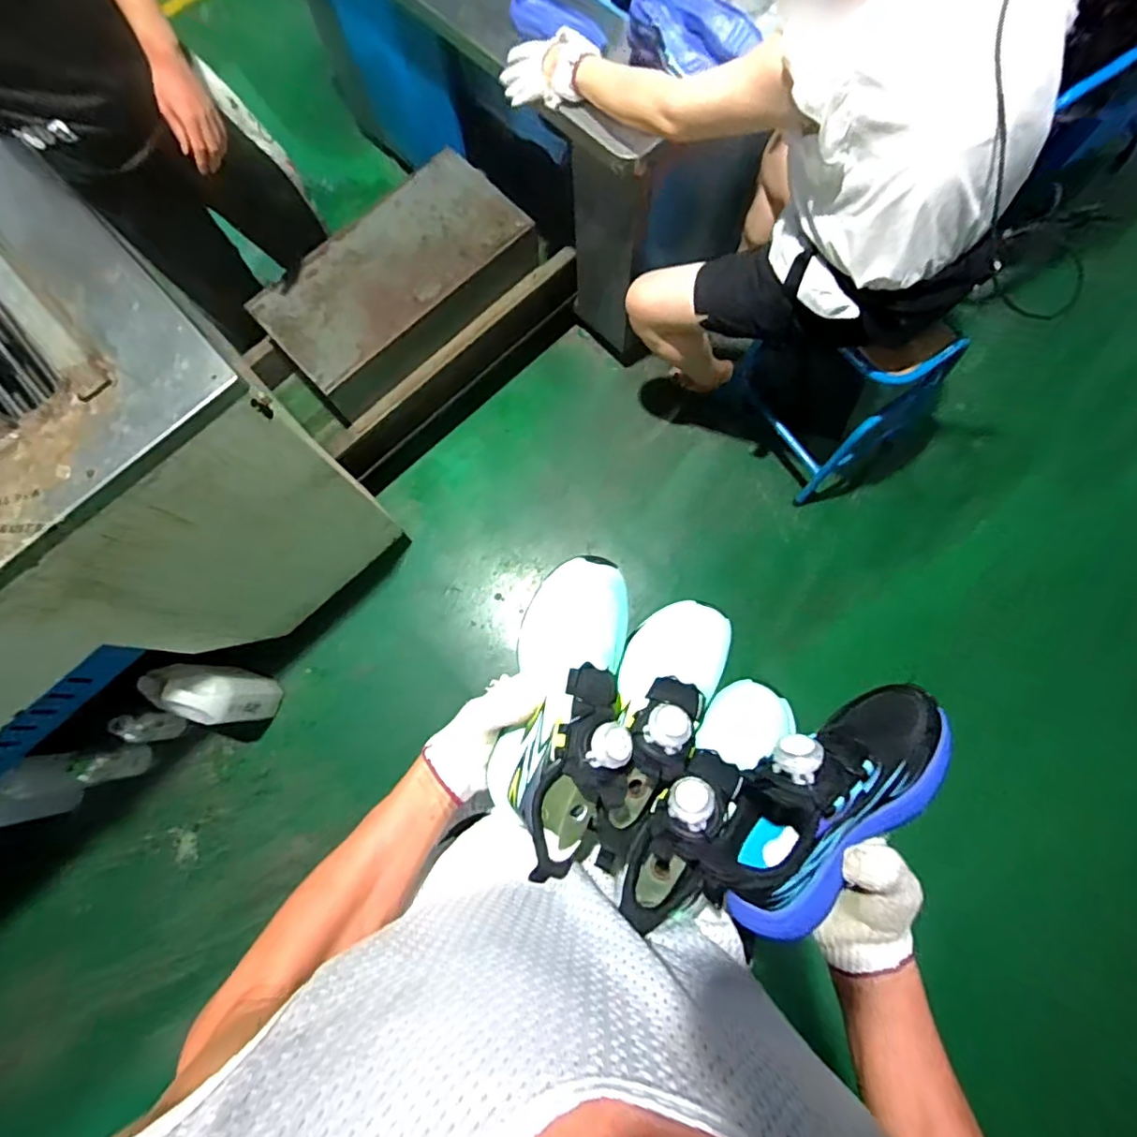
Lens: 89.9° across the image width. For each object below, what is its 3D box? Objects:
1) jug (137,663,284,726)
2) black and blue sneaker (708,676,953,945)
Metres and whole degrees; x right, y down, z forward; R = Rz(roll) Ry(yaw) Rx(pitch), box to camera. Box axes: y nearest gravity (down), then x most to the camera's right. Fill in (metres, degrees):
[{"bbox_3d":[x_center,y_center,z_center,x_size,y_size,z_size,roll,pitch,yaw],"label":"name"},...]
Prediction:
[{"bbox_3d":[-0.858,0.305,1.396,0.188,0.298,0.124,12,76,3],"label":"jug"},{"bbox_3d":[0.184,0.159,0.401,0.101,0.080,0.206,44,80,10],"label":"black and blue sneaker"}]

